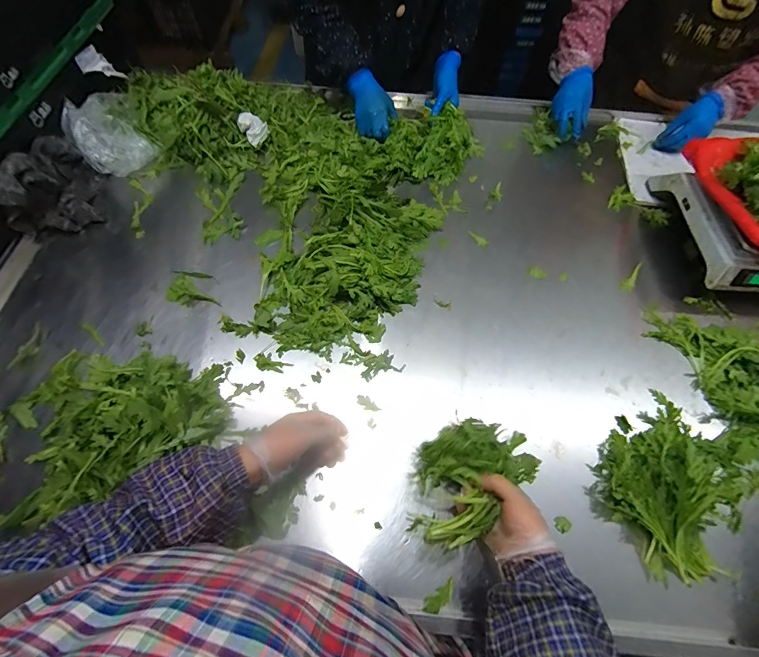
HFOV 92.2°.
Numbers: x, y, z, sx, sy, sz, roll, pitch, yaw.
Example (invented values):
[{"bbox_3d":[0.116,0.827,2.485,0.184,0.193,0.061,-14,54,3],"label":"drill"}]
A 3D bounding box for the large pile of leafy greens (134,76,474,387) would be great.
[{"bbox_3d":[-0.206,-0.291,0.733,0.701,0.081,0.619,17,66,5],"label":"large pile of leafy greens"}]

